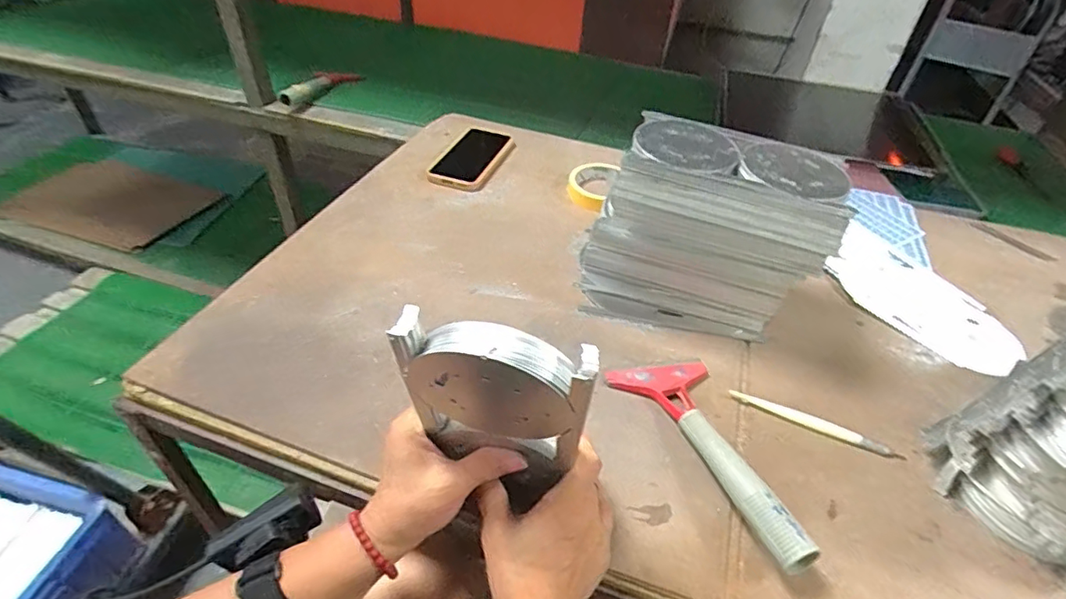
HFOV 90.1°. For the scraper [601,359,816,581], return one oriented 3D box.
[{"bbox_3d":[0.157,0.117,0.443,0.091,0.039,0.207,-16,45,-20],"label":"scraper"}]

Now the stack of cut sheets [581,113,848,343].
[{"bbox_3d":[0.169,-0.070,0.543,0.216,0.174,0.116,13,43,11],"label":"stack of cut sheets"}]

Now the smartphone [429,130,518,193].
[{"bbox_3d":[-0.087,-0.208,0.786,0.087,0.017,0.164,13,43,12],"label":"smartphone"}]

